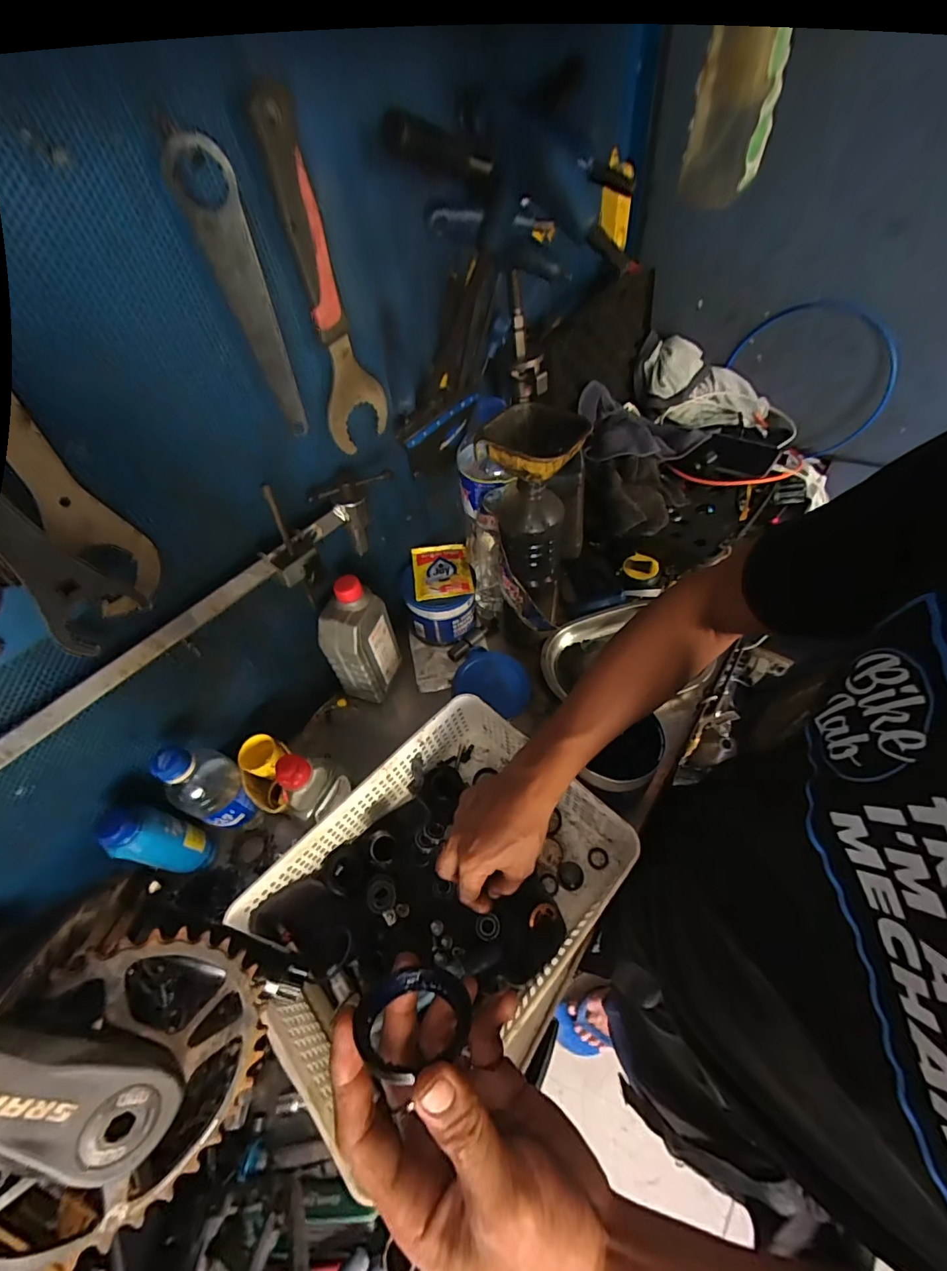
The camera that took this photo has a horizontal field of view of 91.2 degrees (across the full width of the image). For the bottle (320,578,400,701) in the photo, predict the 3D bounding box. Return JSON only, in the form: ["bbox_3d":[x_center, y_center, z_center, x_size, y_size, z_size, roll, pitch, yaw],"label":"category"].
[{"bbox_3d":[-0.144,0.005,0.582,0.058,0.167,0.076,10,56,14],"label":"bottle"}]

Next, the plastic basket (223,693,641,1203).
[{"bbox_3d":[-0.038,0.246,0.457,0.328,0.091,0.252,-38,58,-20],"label":"plastic basket"}]

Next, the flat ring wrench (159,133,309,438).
[{"bbox_3d":[-0.169,-0.241,0.347,0.039,0.180,0.010,-11,52,-9],"label":"flat ring wrench"}]

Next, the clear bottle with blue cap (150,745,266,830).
[{"bbox_3d":[-0.273,0.157,0.488,0.053,0.146,0.057,-19,54,-7],"label":"clear bottle with blue cap"}]

